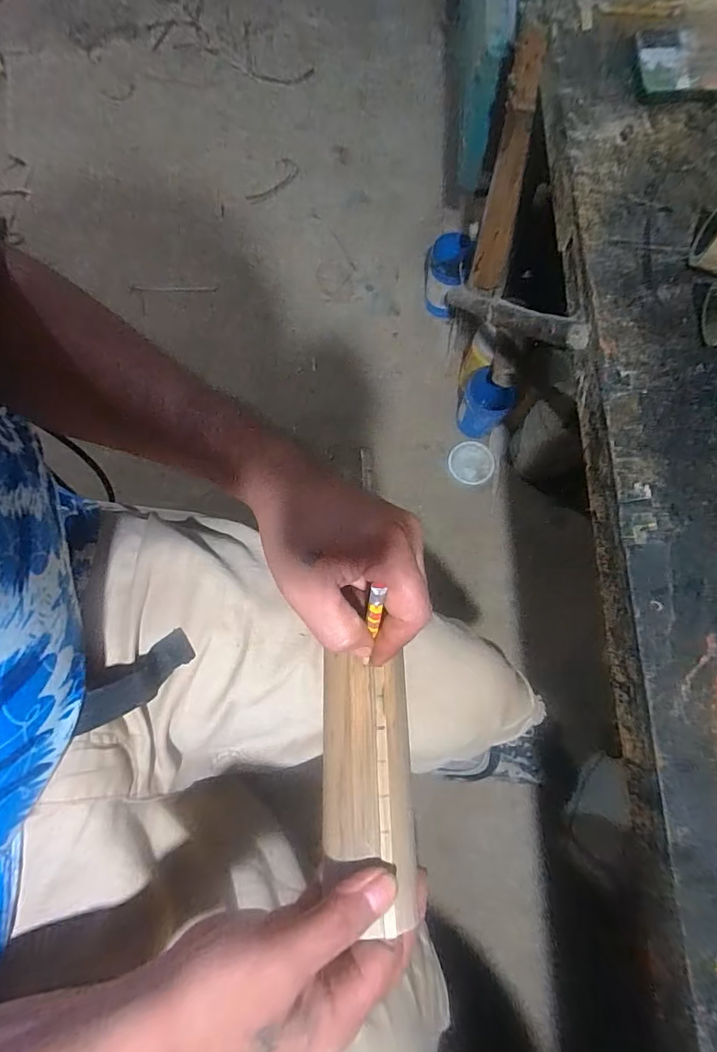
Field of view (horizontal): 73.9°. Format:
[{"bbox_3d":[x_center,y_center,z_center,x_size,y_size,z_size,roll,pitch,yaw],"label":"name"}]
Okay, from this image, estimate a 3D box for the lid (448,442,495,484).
[{"bbox_3d":[0.219,-0.123,0.924,0.083,0.004,0.083,-1,83,11],"label":"lid"}]

